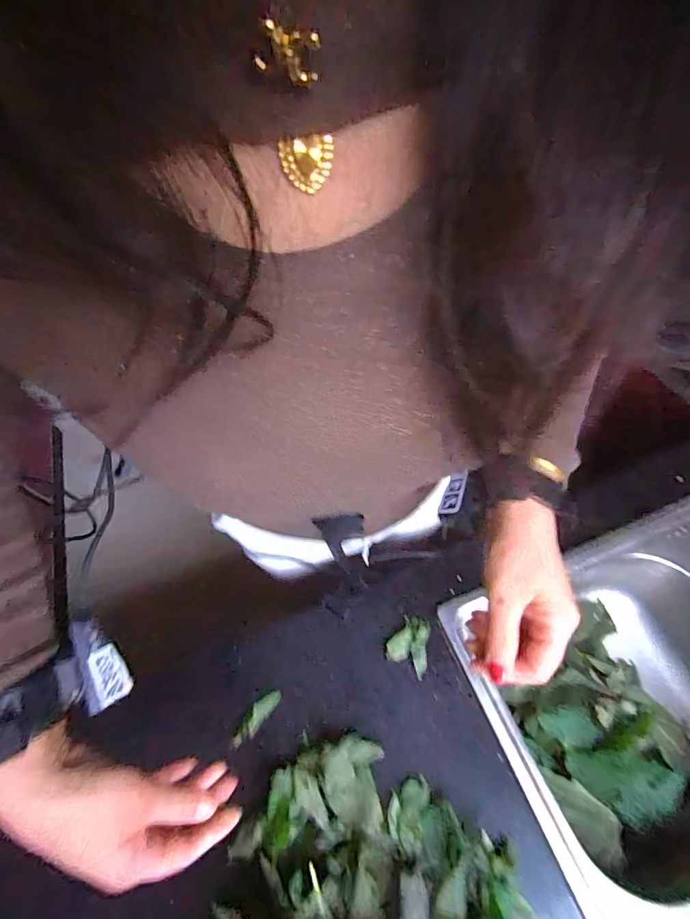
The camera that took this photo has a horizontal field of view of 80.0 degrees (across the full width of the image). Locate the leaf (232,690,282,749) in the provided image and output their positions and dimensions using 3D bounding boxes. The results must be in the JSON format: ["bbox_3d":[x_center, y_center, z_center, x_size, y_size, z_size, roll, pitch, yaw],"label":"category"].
[{"bbox_3d":[-0.102,0.296,0.472,0.020,0.010,0.069,30,66,22],"label":"leaf"}]

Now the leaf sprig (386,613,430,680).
[{"bbox_3d":[0.081,0.221,0.497,0.049,0.012,0.057,20,62,18],"label":"leaf sprig"}]

